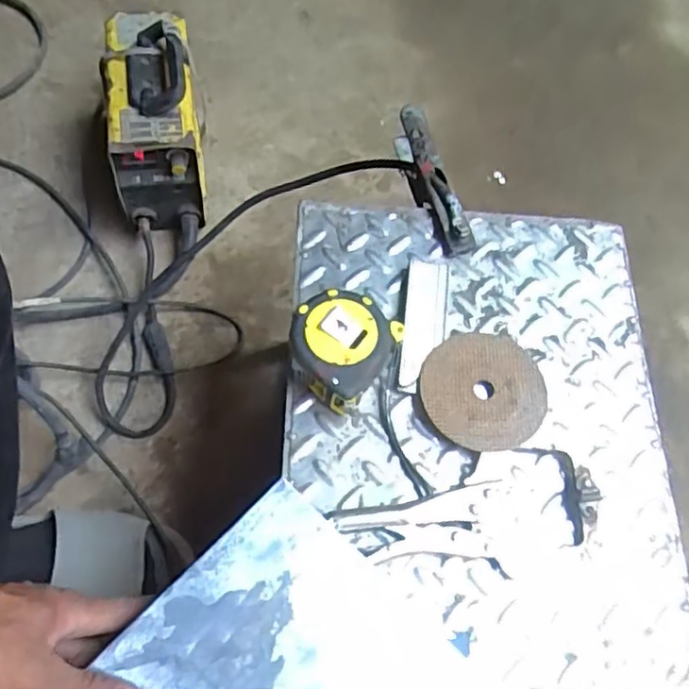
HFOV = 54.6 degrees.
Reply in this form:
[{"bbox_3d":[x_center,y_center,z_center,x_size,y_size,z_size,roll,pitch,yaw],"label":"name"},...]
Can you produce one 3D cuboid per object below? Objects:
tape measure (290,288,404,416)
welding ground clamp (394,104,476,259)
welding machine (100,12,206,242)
[{"bbox_3d":[0.000,0.000,0.520,0.080,0.045,0.077,2,63,-4],"label":"tape measure"},{"bbox_3d":[0.079,-0.149,0.625,0.027,0.064,0.166,-12,65,-10],"label":"welding ground clamp"},{"bbox_3d":[-0.244,-0.279,0.871,0.113,0.200,0.218,-5,64,-7],"label":"welding machine"}]

